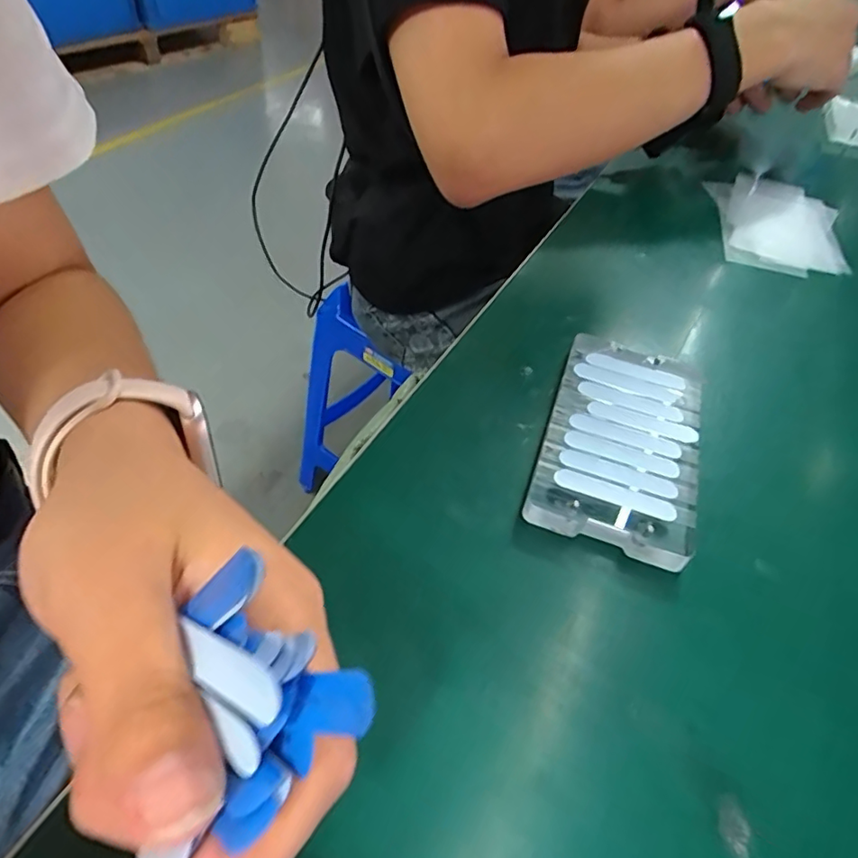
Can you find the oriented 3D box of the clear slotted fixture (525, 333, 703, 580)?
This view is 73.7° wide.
[{"bbox_3d":[0.090,0.003,0.269,0.067,0.013,0.119,16,49,11],"label":"clear slotted fixture"}]

